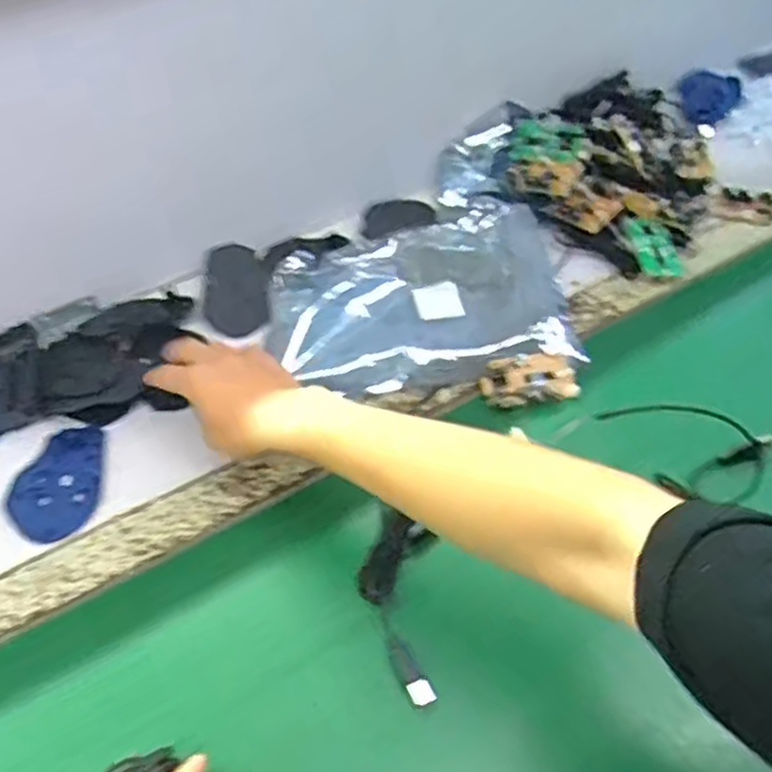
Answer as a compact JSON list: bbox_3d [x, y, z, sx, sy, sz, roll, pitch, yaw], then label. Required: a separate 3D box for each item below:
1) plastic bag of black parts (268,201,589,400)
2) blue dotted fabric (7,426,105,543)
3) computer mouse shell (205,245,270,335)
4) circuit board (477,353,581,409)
[{"bbox_3d":[0.030,-0.091,0.710,0.270,0.024,0.212,-5,48,-11],"label":"plastic bag of black parts"},{"bbox_3d":[-0.265,0.078,0.603,0.070,0.010,0.109,-4,47,-10],"label":"blue dotted fabric"},{"bbox_3d":[-0.149,-0.098,0.746,0.060,0.021,0.115,-5,47,-11],"label":"computer mouse shell"},{"bbox_3d":[0.123,-0.008,0.647,0.084,0.013,0.046,-7,48,-13],"label":"circuit board"}]

